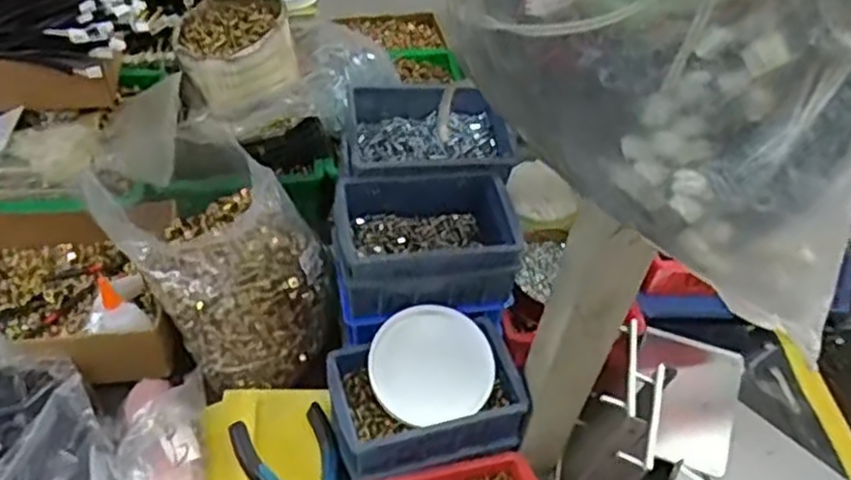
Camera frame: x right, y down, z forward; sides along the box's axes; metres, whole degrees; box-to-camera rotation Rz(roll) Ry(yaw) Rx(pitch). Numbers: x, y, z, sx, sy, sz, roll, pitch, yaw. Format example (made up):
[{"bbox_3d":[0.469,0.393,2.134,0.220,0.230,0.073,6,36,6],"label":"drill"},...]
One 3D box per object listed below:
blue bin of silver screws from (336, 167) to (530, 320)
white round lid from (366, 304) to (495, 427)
[{"bbox_3d":[-0.001,0.007,0.619,0.153,0.086,0.096,-6,46,-11],"label":"blue bin of silver screws"},{"bbox_3d":[0.003,0.098,0.582,0.095,0.006,0.091,1,69,-4],"label":"white round lid"}]

